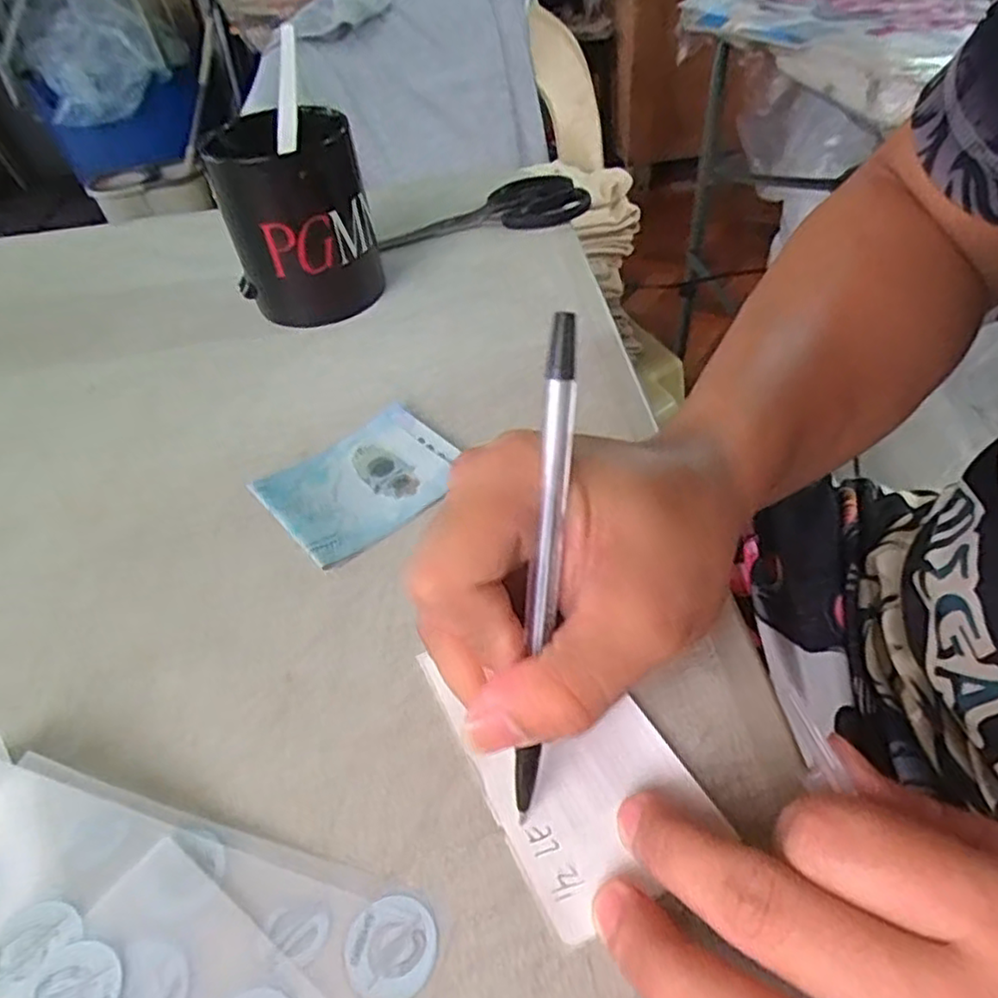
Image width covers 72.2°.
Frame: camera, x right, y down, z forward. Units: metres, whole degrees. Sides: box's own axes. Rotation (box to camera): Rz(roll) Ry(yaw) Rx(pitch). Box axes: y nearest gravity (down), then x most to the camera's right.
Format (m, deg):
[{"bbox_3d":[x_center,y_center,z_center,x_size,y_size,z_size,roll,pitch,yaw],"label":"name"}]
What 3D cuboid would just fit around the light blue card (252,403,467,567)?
[{"bbox_3d":[-0.061,-0.009,0.309,0.083,0.008,0.065,-35,52,-26],"label":"light blue card"}]

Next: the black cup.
[{"bbox_3d":[-0.115,-0.159,0.399,0.078,0.102,0.073,-13,45,-6],"label":"black cup"}]

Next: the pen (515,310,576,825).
[{"bbox_3d":[0.012,0.023,0.185,0.007,0.141,0.007,8,14,16],"label":"pen"}]

